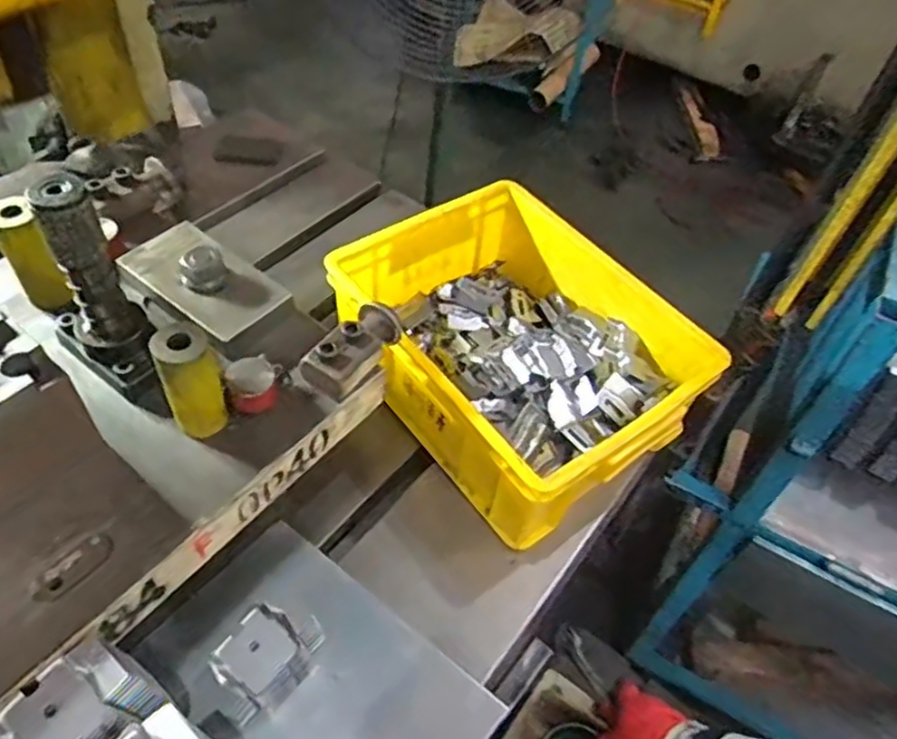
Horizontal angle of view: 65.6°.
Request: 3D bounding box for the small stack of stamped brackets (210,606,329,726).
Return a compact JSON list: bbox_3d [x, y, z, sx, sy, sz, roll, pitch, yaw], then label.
[{"bbox_3d":[-0.143,0.228,0.549,0.061,0.070,0.088,32,55,20],"label":"small stack of stamped brackets"}]

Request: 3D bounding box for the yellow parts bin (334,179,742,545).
[{"bbox_3d":[0.067,-0.021,0.727,0.274,0.121,0.341,-32,60,-27],"label":"yellow parts bin"}]

